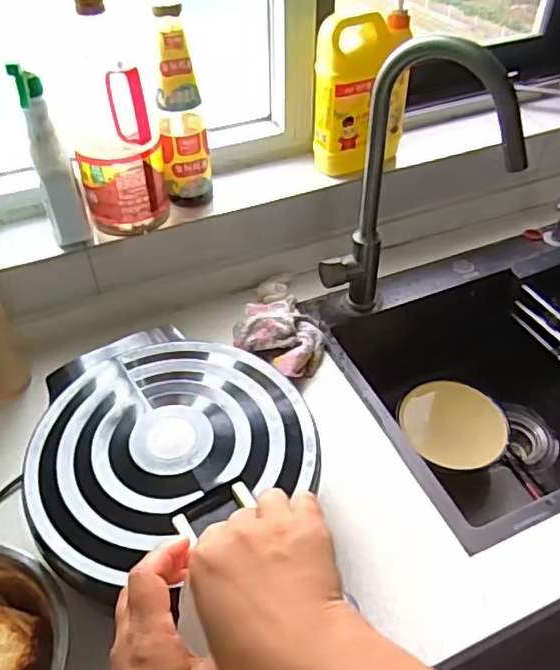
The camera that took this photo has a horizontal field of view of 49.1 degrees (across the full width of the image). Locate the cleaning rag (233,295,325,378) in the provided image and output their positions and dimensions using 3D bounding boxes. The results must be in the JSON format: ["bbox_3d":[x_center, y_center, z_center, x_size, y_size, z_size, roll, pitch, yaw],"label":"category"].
[{"bbox_3d":[0.008,-0.005,0.900,0.132,0.057,0.141,-28,52,-24],"label":"cleaning rag"}]

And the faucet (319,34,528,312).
[{"bbox_3d":[0.176,-0.174,0.809,0.235,0.424,0.072,15,48,14],"label":"faucet"}]

